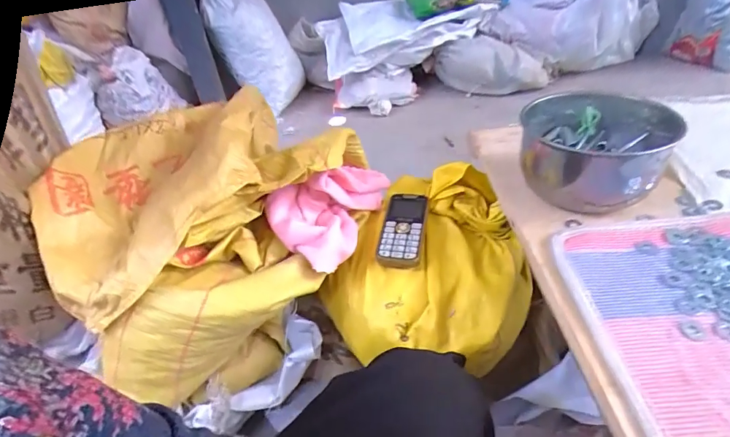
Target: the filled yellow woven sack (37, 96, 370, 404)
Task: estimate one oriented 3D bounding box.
[{"bbox_3d":[-0.215,0.029,0.591,0.348,0.284,0.323,7,41,18],"label":"filled yellow woven sack"}]

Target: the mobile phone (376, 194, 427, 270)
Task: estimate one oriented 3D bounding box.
[{"bbox_3d":[0.052,0.012,0.558,0.056,0.014,0.125,3,48,13],"label":"mobile phone"}]

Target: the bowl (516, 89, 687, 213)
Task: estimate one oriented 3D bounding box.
[{"bbox_3d":[0.283,-0.089,0.509,0.145,0.087,0.178,2,38,12],"label":"bowl"}]

